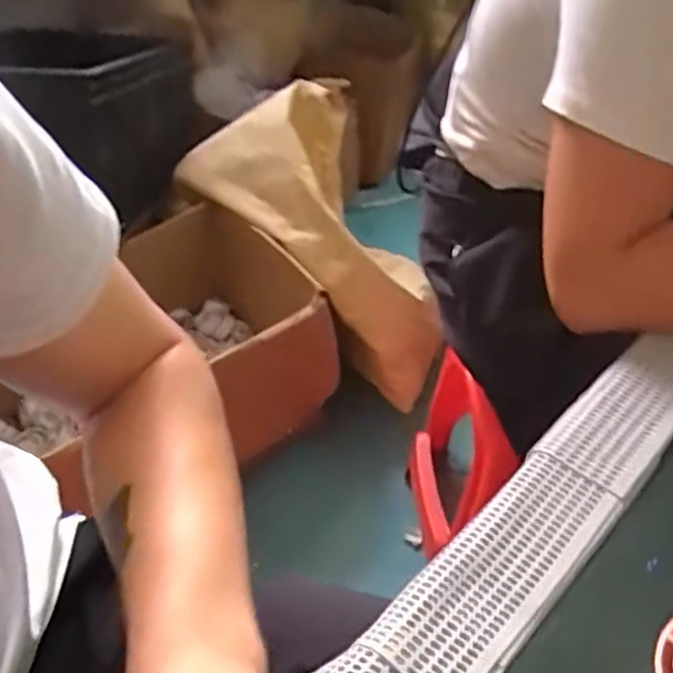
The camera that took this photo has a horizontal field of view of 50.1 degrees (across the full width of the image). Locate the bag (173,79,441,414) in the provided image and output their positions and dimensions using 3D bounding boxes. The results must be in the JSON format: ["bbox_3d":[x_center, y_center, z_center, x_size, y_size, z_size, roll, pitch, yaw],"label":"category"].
[{"bbox_3d":[0.003,-0.151,1.293,0.257,0.208,0.574,-36,95,-27],"label":"bag"}]

